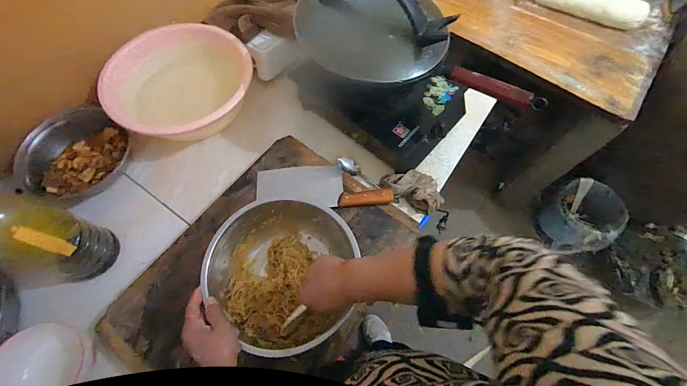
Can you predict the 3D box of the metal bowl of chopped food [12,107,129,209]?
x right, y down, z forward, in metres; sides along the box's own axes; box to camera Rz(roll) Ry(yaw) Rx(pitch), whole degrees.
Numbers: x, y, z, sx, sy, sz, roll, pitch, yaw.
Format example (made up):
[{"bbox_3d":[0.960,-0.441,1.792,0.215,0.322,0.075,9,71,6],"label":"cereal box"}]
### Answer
[{"bbox_3d":[-0.604,-0.077,0.699,0.198,0.068,0.220,35,70,12],"label":"metal bowl of chopped food"}]

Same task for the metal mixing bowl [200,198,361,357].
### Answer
[{"bbox_3d":[-0.114,0.147,0.558,0.241,0.109,0.246,1,67,-2],"label":"metal mixing bowl"}]

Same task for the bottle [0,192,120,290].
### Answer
[{"bbox_3d":[-0.516,0.084,0.508,0.088,0.259,0.117,7,67,1],"label":"bottle"}]

